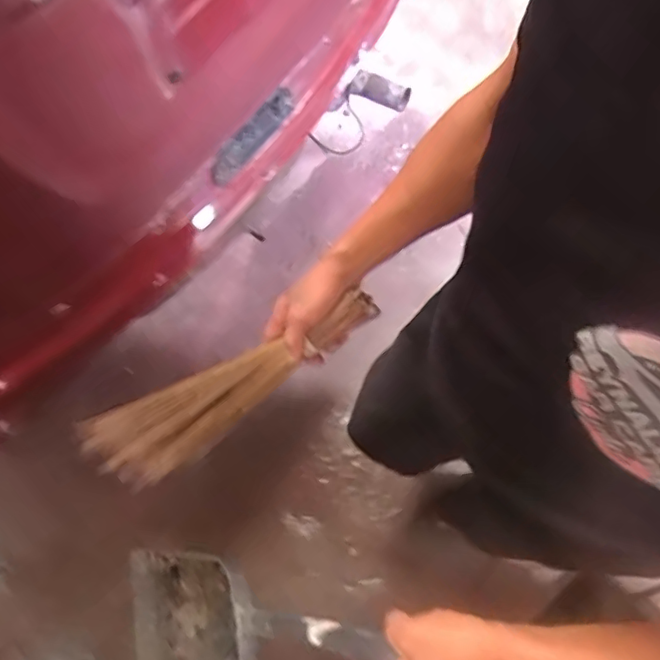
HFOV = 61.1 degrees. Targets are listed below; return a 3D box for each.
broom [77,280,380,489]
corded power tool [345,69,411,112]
[{"bbox_3d":[-0.130,0.080,0.721,0.444,0.098,0.088,-31,62,20],"label":"broom"},{"bbox_3d":[0.122,-0.609,1.425,0.158,0.051,0.053,14,63,7],"label":"corded power tool"}]

